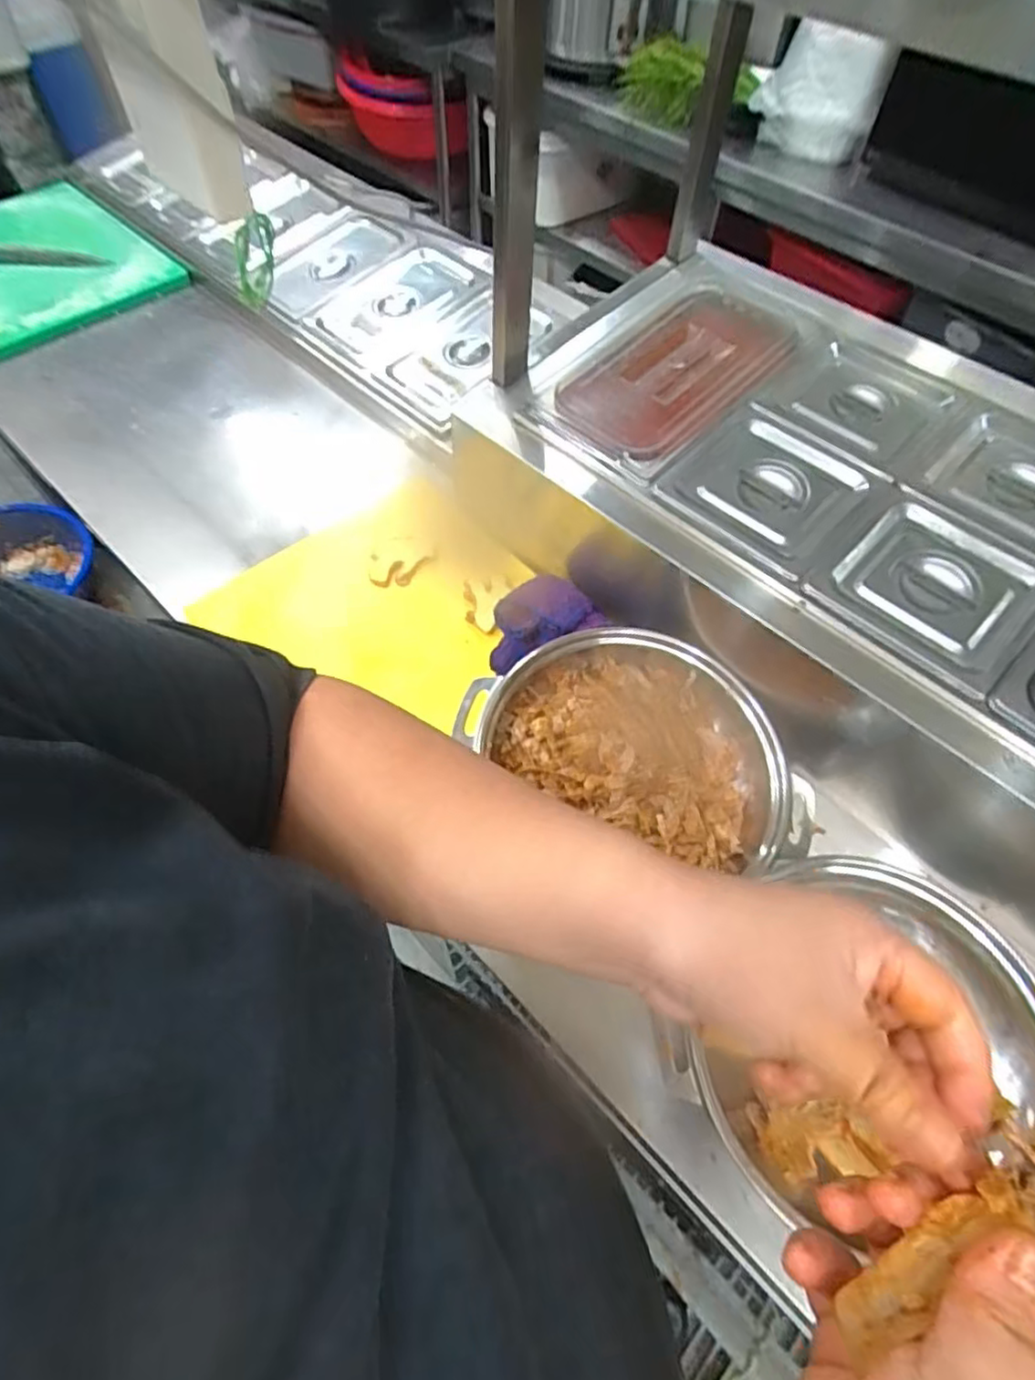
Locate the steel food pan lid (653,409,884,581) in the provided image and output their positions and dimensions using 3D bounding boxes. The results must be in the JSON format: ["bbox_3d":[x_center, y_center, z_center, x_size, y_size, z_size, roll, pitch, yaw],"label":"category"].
[{"bbox_3d":[0.256,-0.204,0.669,0.169,0.022,0.172,-37,66,-22],"label":"steel food pan lid"}]

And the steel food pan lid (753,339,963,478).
[{"bbox_3d":[0.375,-0.312,0.713,0.172,0.018,0.161,-39,66,-23],"label":"steel food pan lid"}]

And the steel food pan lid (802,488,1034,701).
[{"bbox_3d":[0.384,-0.097,0.610,0.175,0.025,0.171,-40,67,-23],"label":"steel food pan lid"}]

